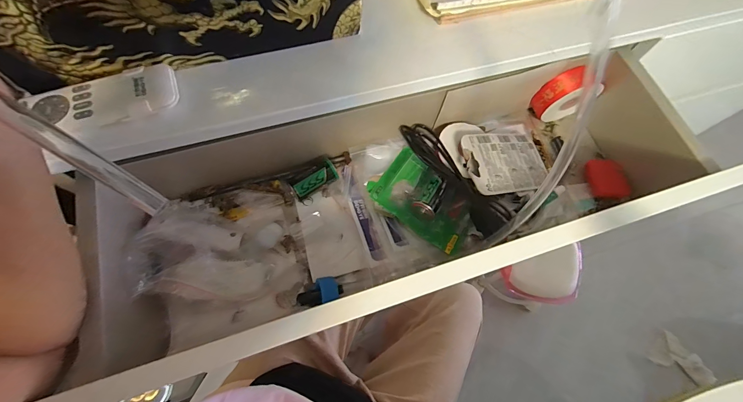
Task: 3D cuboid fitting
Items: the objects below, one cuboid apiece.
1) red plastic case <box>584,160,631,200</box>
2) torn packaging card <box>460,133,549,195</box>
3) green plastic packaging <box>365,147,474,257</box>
[{"bbox_3d":[0.312,-0.029,0.432,0.039,0.018,0.057,-7,68,-6],"label":"red plastic case"},{"bbox_3d":[0.167,-0.049,0.407,0.121,0.004,0.079,-6,72,-23],"label":"torn packaging card"},{"bbox_3d":[0.070,-0.006,0.402,0.133,0.039,0.092,34,70,10],"label":"green plastic packaging"}]

